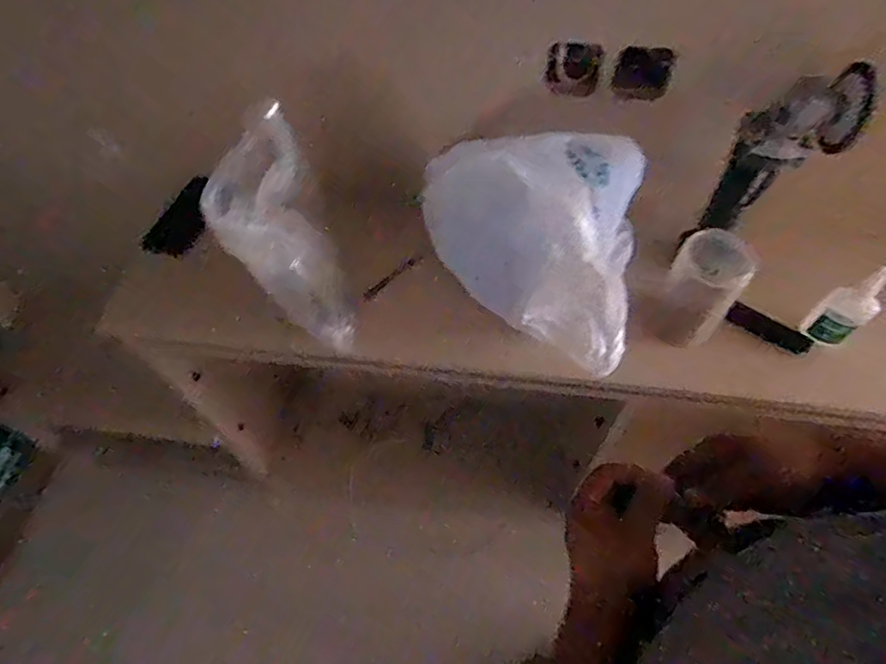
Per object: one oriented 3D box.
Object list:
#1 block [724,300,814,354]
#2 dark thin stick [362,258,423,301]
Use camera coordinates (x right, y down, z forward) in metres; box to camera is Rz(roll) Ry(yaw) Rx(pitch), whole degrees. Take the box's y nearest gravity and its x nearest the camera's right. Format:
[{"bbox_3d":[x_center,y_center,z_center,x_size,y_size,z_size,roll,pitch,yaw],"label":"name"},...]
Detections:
[{"bbox_3d":[0.452,-0.005,0.750,0.121,0.031,0.021,28,61,1],"label":"block"},{"bbox_3d":[-0.072,-0.079,0.777,0.106,0.004,0.012,-39,101,-19],"label":"dark thin stick"}]

